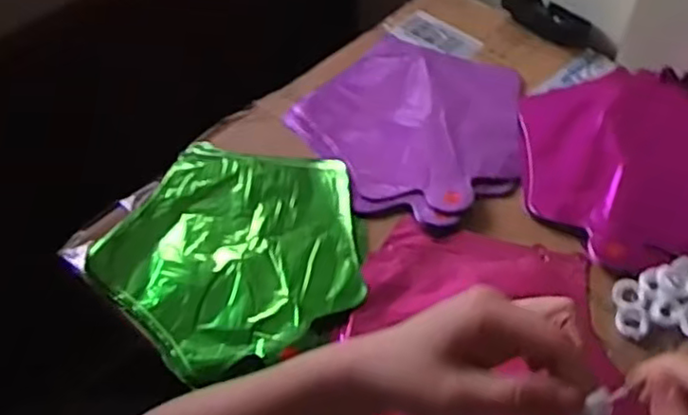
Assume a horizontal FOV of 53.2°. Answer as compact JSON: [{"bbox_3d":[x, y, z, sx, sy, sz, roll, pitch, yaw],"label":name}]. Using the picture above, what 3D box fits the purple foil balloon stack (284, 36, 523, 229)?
[{"bbox_3d":[0.073,-0.088,0.717,0.234,0.019,0.235,27,57,22],"label":"purple foil balloon stack"}]

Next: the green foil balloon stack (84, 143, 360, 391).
[{"bbox_3d":[-0.094,0.033,0.620,0.232,0.022,0.219,37,61,27],"label":"green foil balloon stack"}]

